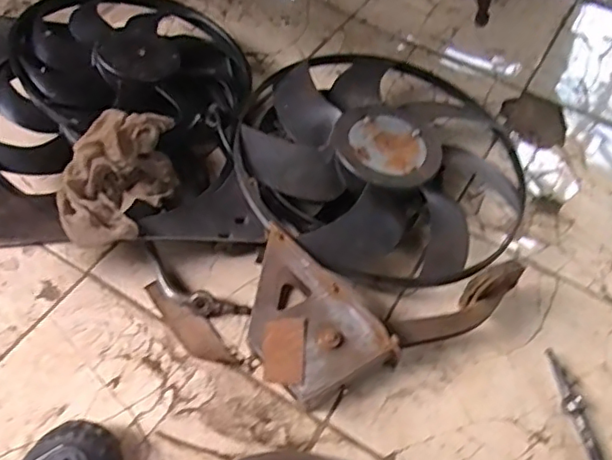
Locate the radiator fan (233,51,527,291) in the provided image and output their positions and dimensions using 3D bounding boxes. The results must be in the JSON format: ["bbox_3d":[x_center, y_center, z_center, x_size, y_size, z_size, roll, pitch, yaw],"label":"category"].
[{"bbox_3d":[0.138,-0.114,0.971,0.474,0.112,0.449,2,57,-2],"label":"radiator fan"}]

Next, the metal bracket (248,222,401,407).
[{"bbox_3d":[-0.010,0.131,0.803,0.156,0.088,0.232,-35,64,-23],"label":"metal bracket"}]

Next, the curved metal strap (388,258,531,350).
[{"bbox_3d":[0.205,0.105,0.784,0.205,0.074,0.050,-20,60,-19],"label":"curved metal strap"}]

